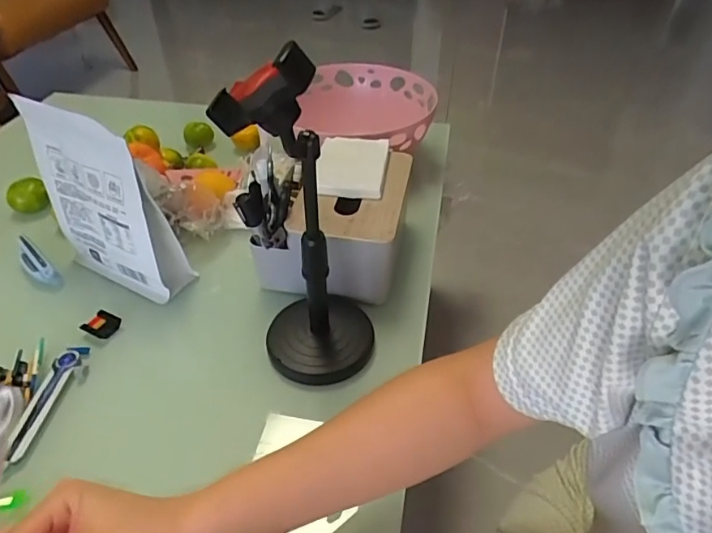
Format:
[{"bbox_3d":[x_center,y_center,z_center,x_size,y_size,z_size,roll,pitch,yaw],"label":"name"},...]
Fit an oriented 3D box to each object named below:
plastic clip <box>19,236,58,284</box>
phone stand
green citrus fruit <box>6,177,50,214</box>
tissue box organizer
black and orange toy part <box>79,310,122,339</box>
[{"bbox_3d":[-0.400,-0.003,0.642,0.024,0.036,0.098,-32,50,-31],"label":"plastic clip"},{"bbox_3d":[-0.040,-0.040,0.445,0.107,0.305,0.121,1,41,2],"label":"phone stand"},{"bbox_3d":[-0.461,-0.099,0.724,0.047,0.039,0.038,-27,47,-27],"label":"green citrus fruit"},{"bbox_3d":[-0.025,-0.067,0.627,0.164,0.095,0.189,7,41,9],"label":"tissue box organizer"},{"bbox_3d":[-0.278,0.064,0.569,0.038,0.008,0.030,15,43,17],"label":"black and orange toy part"}]

